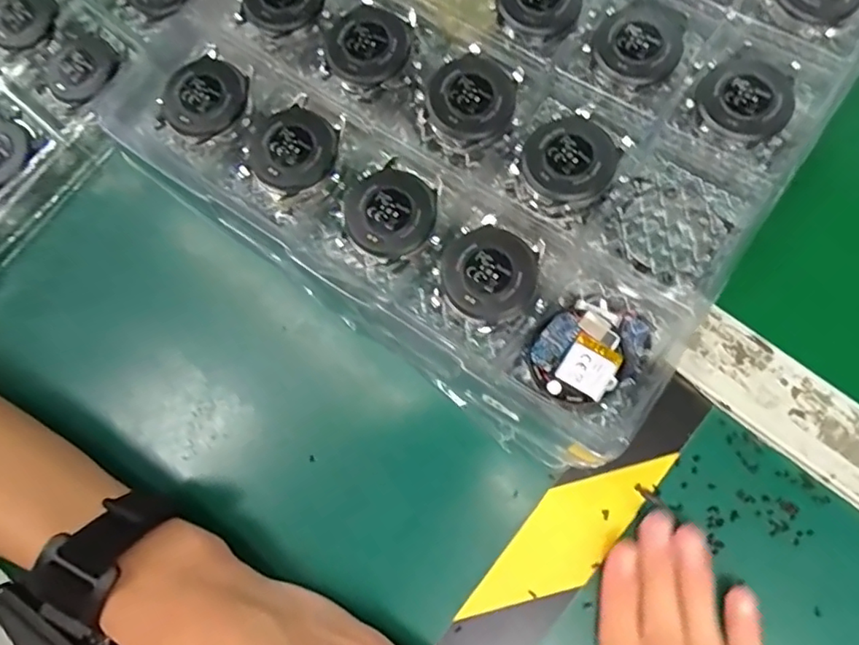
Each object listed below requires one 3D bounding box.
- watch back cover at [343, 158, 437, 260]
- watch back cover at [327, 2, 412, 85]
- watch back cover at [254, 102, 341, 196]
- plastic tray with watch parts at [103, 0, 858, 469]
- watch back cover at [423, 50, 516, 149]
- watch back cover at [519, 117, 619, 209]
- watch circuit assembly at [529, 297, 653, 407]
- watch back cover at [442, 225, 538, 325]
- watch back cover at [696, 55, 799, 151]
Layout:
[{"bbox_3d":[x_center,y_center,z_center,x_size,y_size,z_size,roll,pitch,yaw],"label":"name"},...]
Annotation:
[{"bbox_3d":[-0.018,-0.054,0.271,0.041,0.008,0.042,39,86,10],"label":"watch back cover"},{"bbox_3d":[-0.032,-0.143,0.291,0.041,0.007,0.046,-14,80,3],"label":"watch back cover"},{"bbox_3d":[-0.068,-0.088,0.281,0.043,0.006,0.044,-39,80,-2],"label":"watch back cover"},{"bbox_3d":[0.074,-0.191,0.300,0.313,0.031,0.433,37,84,10],"label":"plastic tray with watch parts"},{"bbox_3d":[0.022,-0.112,0.281,0.042,0.010,0.045,25,84,9],"label":"watch back cover"},{"bbox_3d":[0.068,-0.078,0.272,0.041,0.009,0.043,-37,79,-1],"label":"watch back cover"},{"bbox_3d":[0.073,0.011,0.254,0.056,0.005,0.040,-34,79,-1],"label":"watch circuit assembly"},{"bbox_3d":[0.027,-0.023,0.263,0.042,0.006,0.043,-41,80,-2],"label":"watch back cover"},{"bbox_3d":[0.152,-0.108,0.272,0.041,0.011,0.043,33,85,10],"label":"watch back cover"}]

